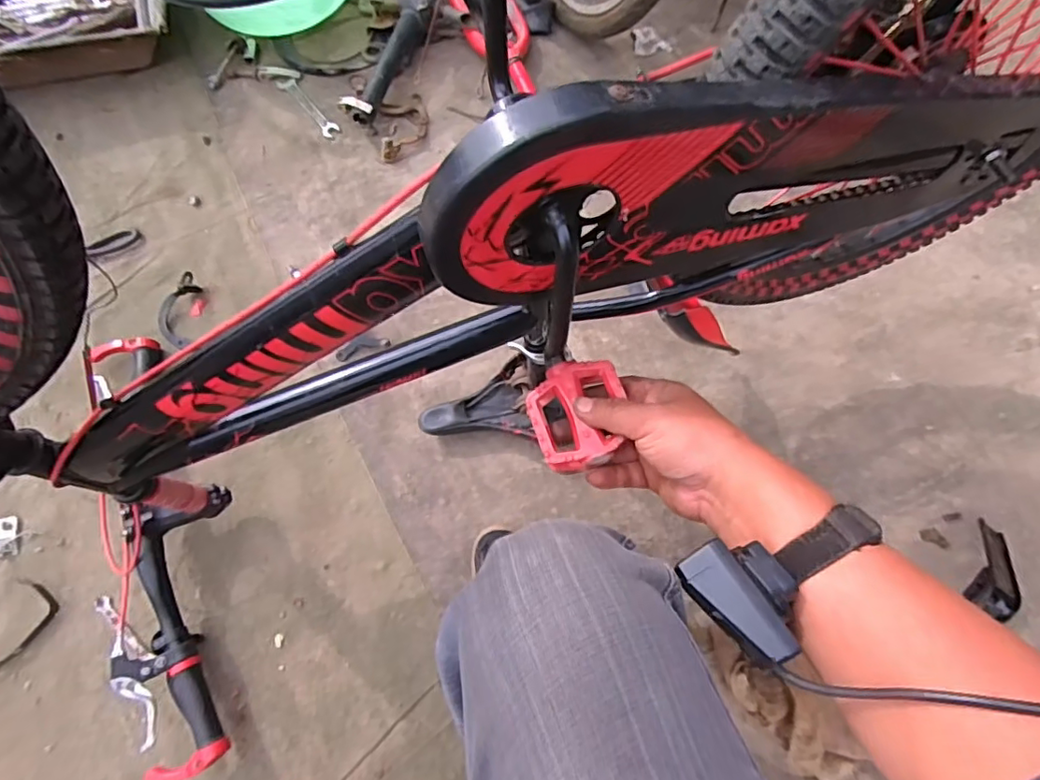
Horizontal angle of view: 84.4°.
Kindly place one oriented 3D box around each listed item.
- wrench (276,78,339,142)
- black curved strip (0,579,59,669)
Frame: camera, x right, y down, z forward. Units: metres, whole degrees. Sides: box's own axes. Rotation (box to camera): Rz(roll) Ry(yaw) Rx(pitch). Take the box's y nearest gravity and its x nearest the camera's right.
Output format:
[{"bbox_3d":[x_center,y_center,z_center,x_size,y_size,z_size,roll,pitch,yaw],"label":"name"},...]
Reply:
[{"bbox_3d":[-0.354,-0.475,0.961,0.027,0.012,0.155,-41,78,-12],"label":"wrench"},{"bbox_3d":[-0.603,0.293,0.700,0.050,0.008,0.113,16,80,-11],"label":"black curved strip"}]

